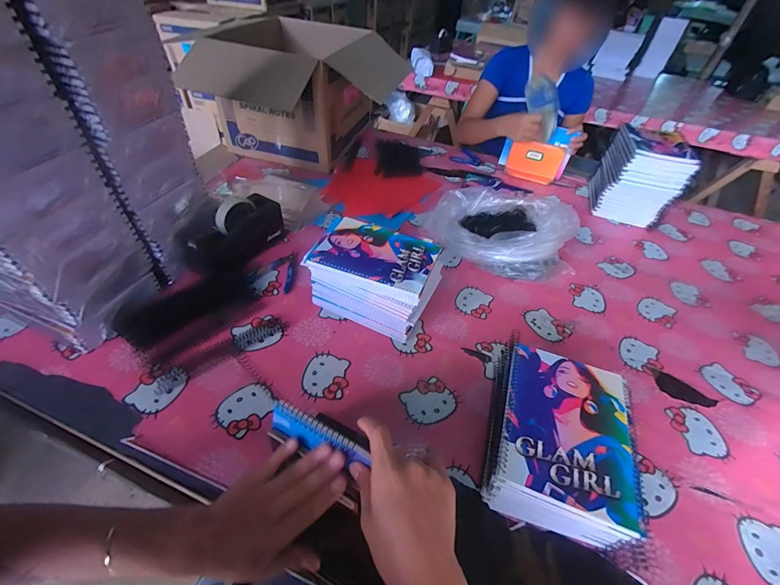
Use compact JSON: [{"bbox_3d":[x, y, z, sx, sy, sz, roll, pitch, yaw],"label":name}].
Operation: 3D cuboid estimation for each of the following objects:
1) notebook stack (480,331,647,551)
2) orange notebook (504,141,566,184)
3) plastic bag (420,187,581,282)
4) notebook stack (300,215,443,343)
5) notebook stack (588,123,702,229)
[{"bbox_3d":[0.208,0.198,0.454,0.166,0.106,0.214,18,47,11],"label":"notebook stack"},{"bbox_3d":[0.452,-0.411,1.071,0.156,0.112,0.015,19,44,10],"label":"orange notebook"},{"bbox_3d":[0.253,-0.154,0.786,0.241,0.120,0.300,-24,53,-26],"label":"plastic bag"},{"bbox_3d":[-0.024,-0.029,0.635,0.205,0.123,0.146,21,48,13],"label":"notebook stack"},{"bbox_3d":[0.687,-0.324,0.950,0.166,0.194,0.197,16,47,9],"label":"notebook stack"}]

